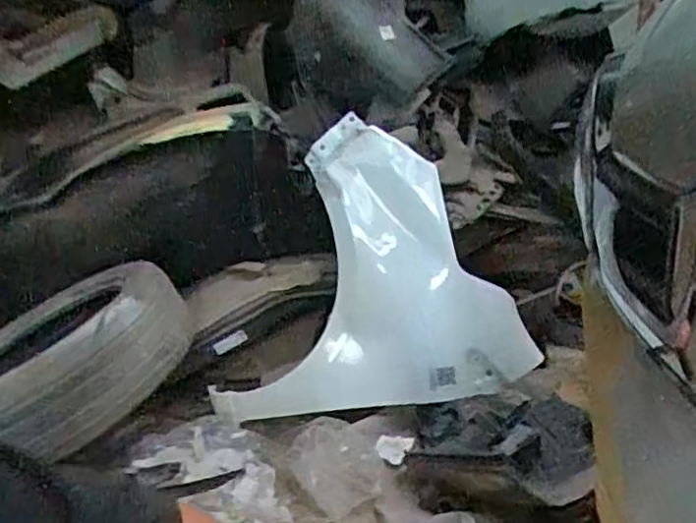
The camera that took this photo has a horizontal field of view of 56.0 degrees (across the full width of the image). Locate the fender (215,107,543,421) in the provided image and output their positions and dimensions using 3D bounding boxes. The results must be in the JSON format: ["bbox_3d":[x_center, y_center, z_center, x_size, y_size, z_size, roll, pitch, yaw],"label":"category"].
[{"bbox_3d":[0.055,0.033,1.732,0.824,0.680,0.306,-2,15,13],"label":"fender"}]

